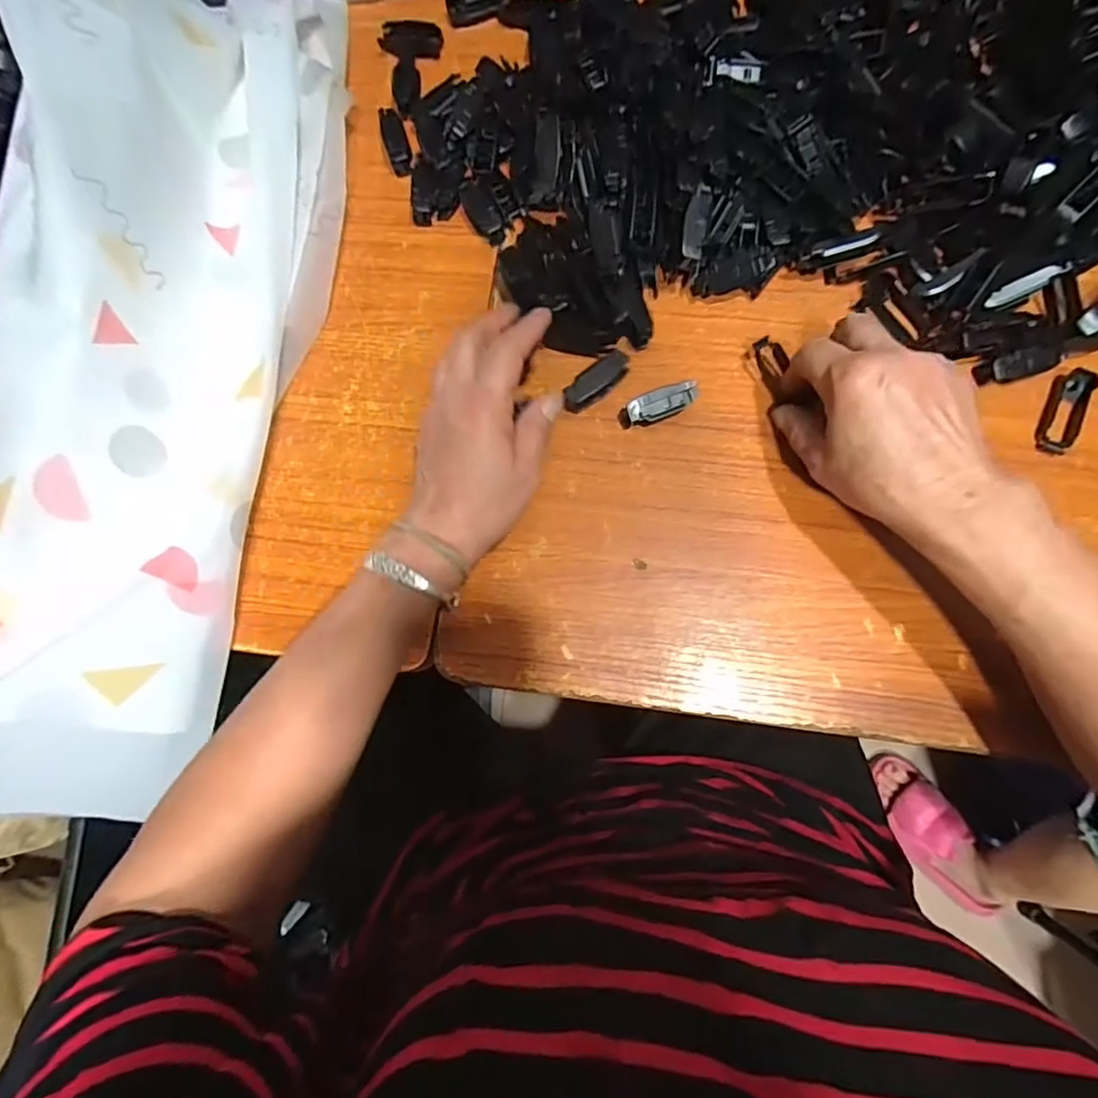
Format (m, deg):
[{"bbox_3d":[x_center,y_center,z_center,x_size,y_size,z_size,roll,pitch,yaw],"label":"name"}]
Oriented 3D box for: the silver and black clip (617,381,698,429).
[{"bbox_3d":[0.072,-0.093,0.373,0.051,0.017,0.017,-18,78,-1],"label":"silver and black clip"}]

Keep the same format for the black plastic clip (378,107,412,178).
[{"bbox_3d":[-0.116,-0.307,0.433,0.017,0.016,0.050,-17,78,-1],"label":"black plastic clip"}]

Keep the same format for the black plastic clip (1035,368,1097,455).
[{"bbox_3d":[0.326,-0.087,0.363,0.023,0.012,0.057,23,81,7],"label":"black plastic clip"}]

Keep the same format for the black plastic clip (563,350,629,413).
[{"bbox_3d":[0.032,-0.112,0.380,0.051,0.012,0.018,-40,79,-5],"label":"black plastic clip"}]

